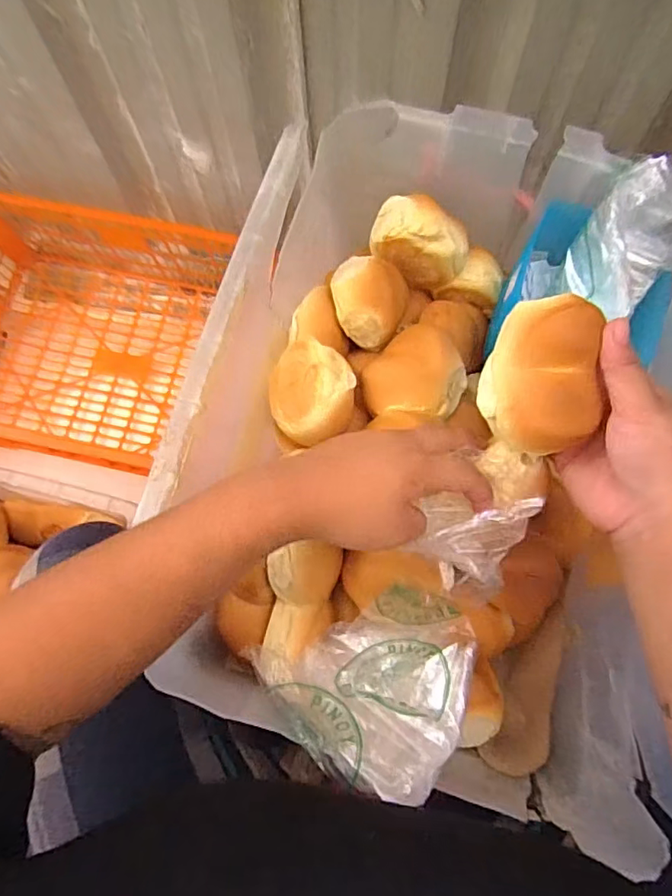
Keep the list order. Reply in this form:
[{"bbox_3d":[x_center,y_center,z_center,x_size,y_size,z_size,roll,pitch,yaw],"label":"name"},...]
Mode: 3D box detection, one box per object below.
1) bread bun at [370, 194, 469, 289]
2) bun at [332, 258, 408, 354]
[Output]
[{"bbox_3d":[0.075,-0.186,0.481,0.085,0.072,0.049,9,72,4],"label":"bread bun"},{"bbox_3d":[0.033,-0.124,0.450,0.067,0.053,0.059,-10,72,-2],"label":"bun"}]

